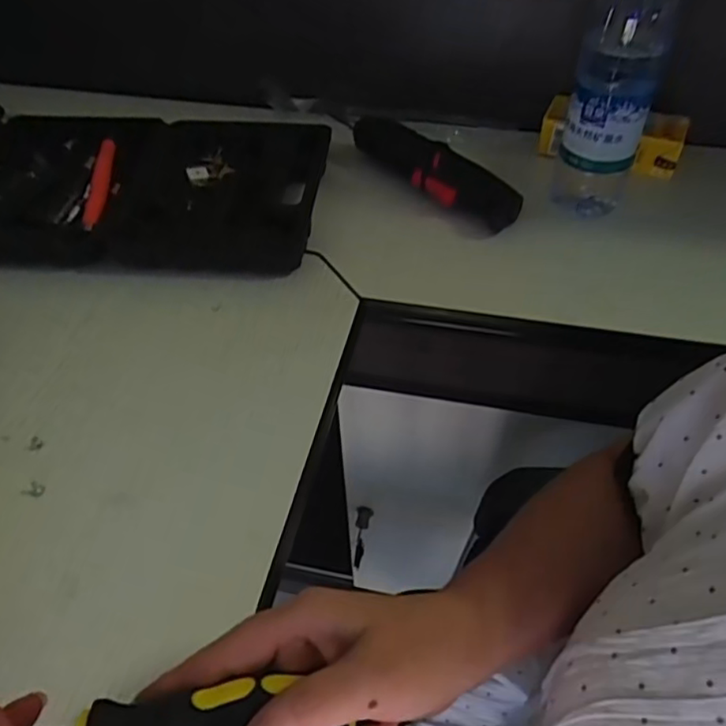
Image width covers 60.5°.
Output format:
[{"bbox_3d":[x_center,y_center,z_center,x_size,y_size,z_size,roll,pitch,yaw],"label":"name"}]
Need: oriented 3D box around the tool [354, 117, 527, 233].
[{"bbox_3d":[0.061,-0.175,0.568,0.048,0.040,0.189,-31,56,-23],"label":"tool"}]

